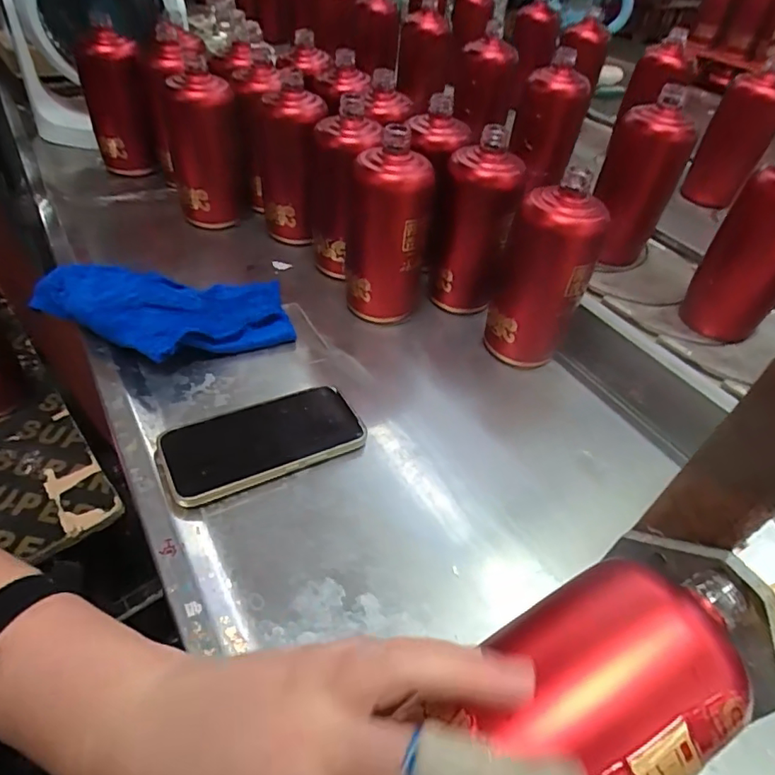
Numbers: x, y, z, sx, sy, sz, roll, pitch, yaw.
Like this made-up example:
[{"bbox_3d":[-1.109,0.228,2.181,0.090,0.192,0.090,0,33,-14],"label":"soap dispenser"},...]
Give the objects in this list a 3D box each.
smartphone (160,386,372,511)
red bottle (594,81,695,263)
[{"bbox_3d":[-0.101,0.040,0.428,0.154,0.016,0.078,-21,52,-23],"label":"smartphone"},{"bbox_3d":[0.288,-0.242,0.617,0.069,0.190,0.069,2,46,-3],"label":"red bottle"}]

